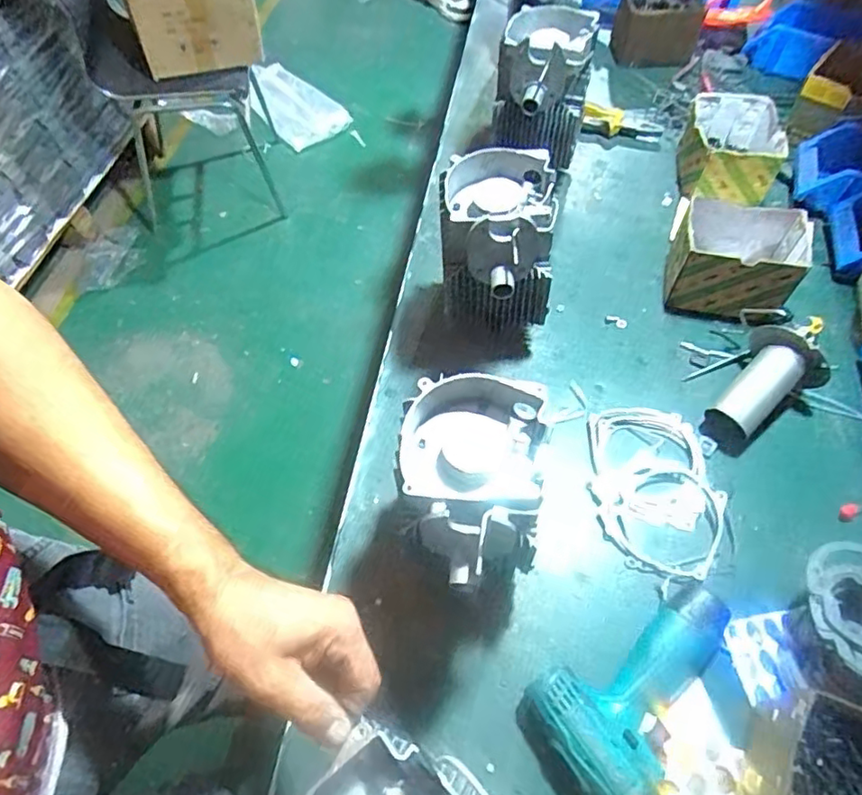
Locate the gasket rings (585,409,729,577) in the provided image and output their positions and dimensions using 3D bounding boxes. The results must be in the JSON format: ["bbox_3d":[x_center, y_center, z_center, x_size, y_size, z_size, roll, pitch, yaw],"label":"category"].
[{"bbox_3d":[0.242,0.096,0.648,0.128,0.010,0.196,-4,58,-2],"label":"gasket rings"}]

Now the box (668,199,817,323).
[{"bbox_3d":[0.399,-0.176,0.781,0.160,0.109,0.142,18,60,12],"label":"box"}]

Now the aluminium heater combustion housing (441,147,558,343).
[{"bbox_3d":[0.073,-0.160,0.694,0.120,0.180,0.164,-6,59,-3],"label":"aluminium heater combustion housing"}]

